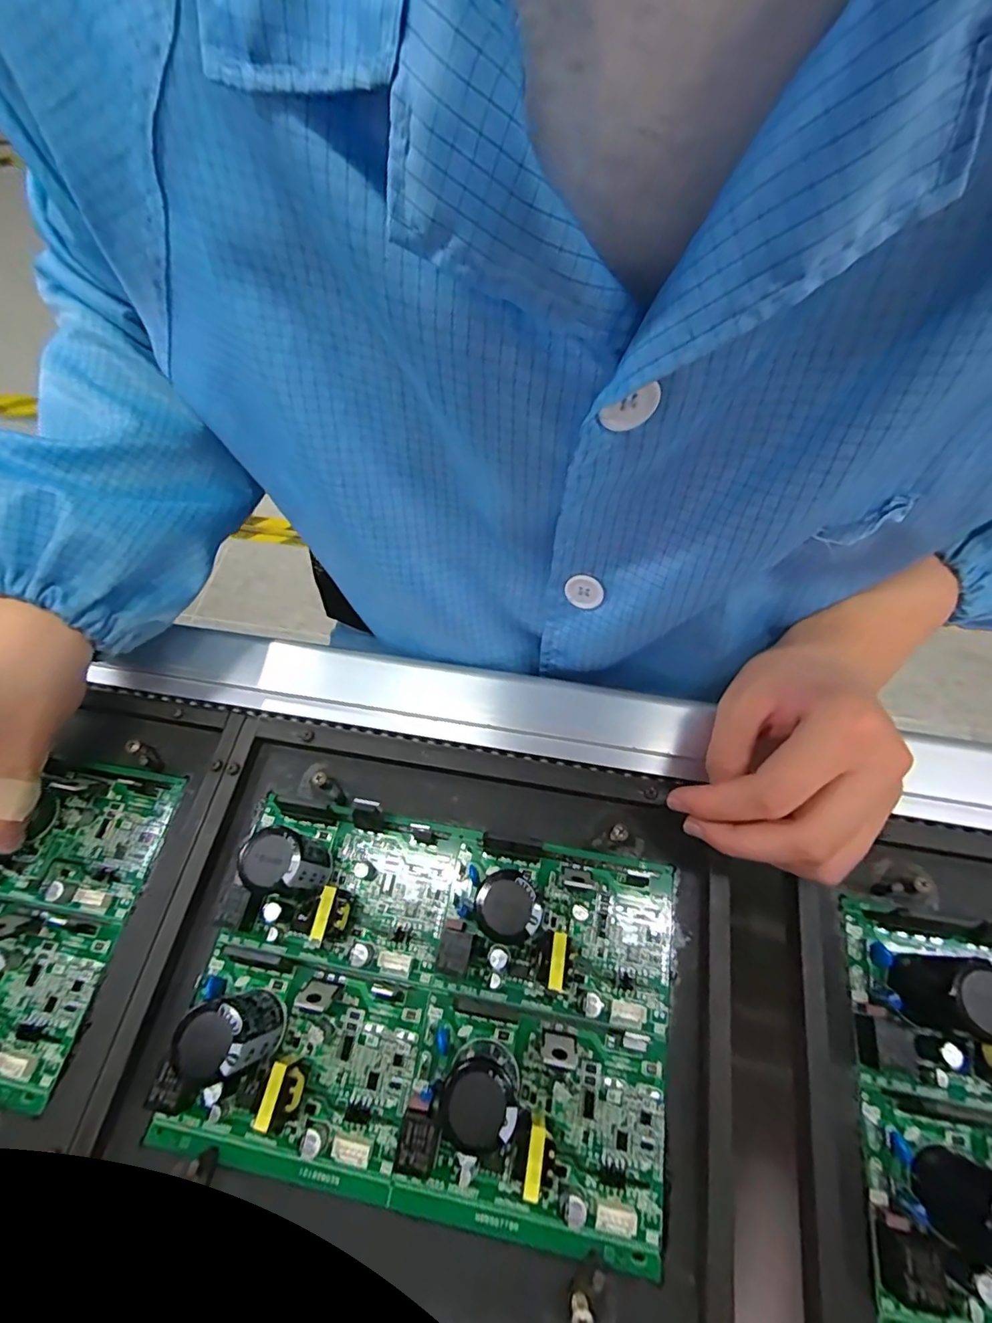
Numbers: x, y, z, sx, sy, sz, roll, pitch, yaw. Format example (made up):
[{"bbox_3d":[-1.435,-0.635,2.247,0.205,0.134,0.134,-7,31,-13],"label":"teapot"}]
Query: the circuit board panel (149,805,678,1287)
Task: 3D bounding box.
[{"bbox_3d":[-0.031,0.148,0.237,0.215,0.044,0.152,9,64,6],"label":"circuit board panel"}]

